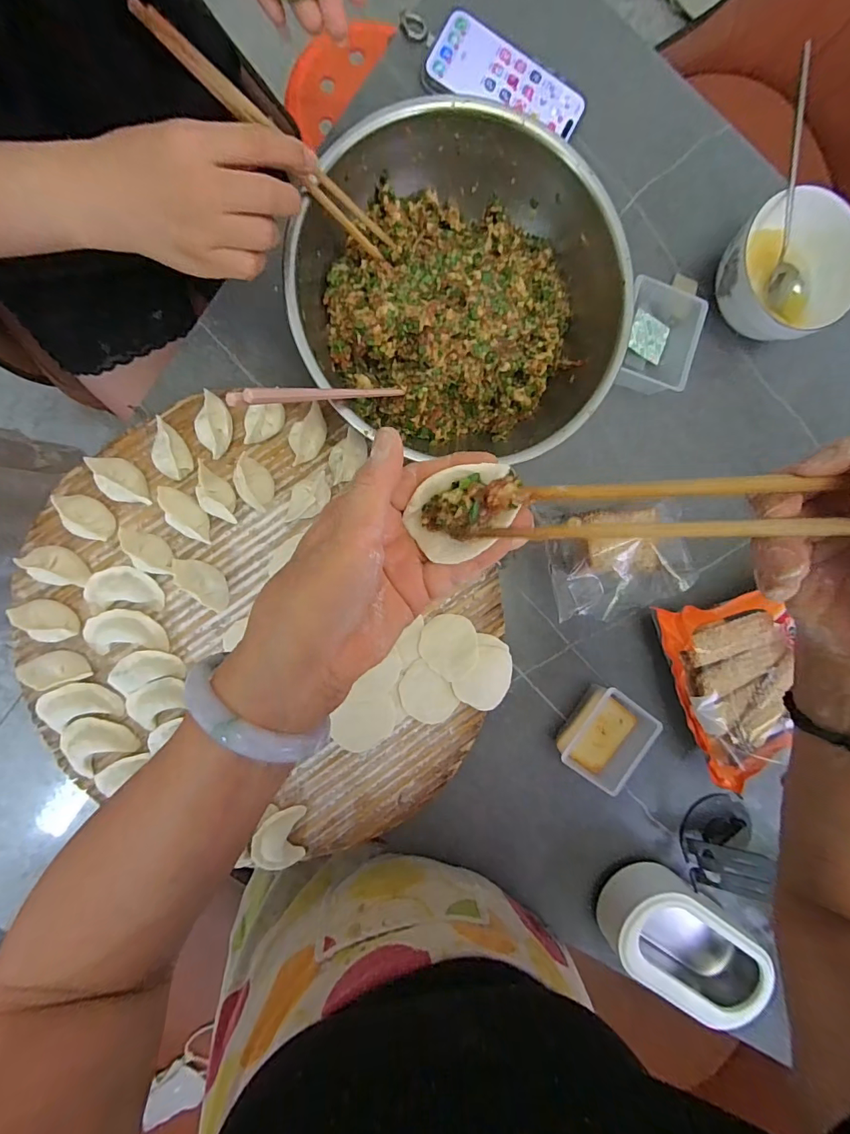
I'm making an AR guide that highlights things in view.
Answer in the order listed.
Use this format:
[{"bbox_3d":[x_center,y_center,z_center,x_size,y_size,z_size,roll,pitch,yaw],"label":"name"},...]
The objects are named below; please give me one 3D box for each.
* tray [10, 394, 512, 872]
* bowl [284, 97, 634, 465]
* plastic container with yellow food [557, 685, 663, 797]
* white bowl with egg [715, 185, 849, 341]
[{"bbox_3d":[-0.137,0.068,0.419,0.431,0.038,0.409,-1,94,-9],"label":"tray"},{"bbox_3d":[0.028,-0.224,0.392,0.257,0.097,0.240,-1,94,-9],"label":"bowl"},{"bbox_3d":[0.185,0.176,0.473,0.074,0.045,0.091,36,88,-9],"label":"plastic container with yellow food"},{"bbox_3d":[0.350,-0.289,0.449,0.119,0.065,0.129,-28,97,-6],"label":"white bowl with egg"}]

